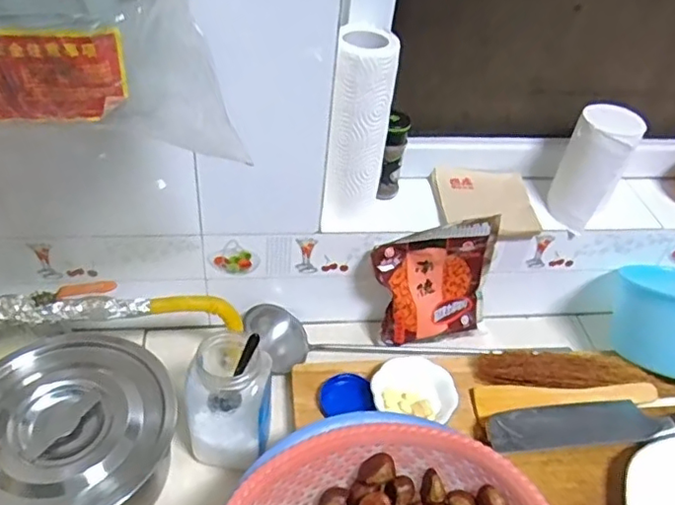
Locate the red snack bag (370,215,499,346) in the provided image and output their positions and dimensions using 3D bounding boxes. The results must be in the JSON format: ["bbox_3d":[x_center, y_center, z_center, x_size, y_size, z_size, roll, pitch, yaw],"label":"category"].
[{"bbox_3d":[0.119,0.042,0.728,0.157,0.174,0.048,-1,43,-7],"label":"red snack bag"}]

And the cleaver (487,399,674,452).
[{"bbox_3d":[0.303,0.172,0.636,0.283,0.030,0.061,0,43,-6],"label":"cleaver"}]

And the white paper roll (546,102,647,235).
[{"bbox_3d":[0.300,-0.101,0.700,0.069,0.128,0.066,27,47,22],"label":"white paper roll"}]

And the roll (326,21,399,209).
[{"bbox_3d":[0.025,-0.134,0.639,0.063,0.188,0.074,6,42,0],"label":"roll"}]

